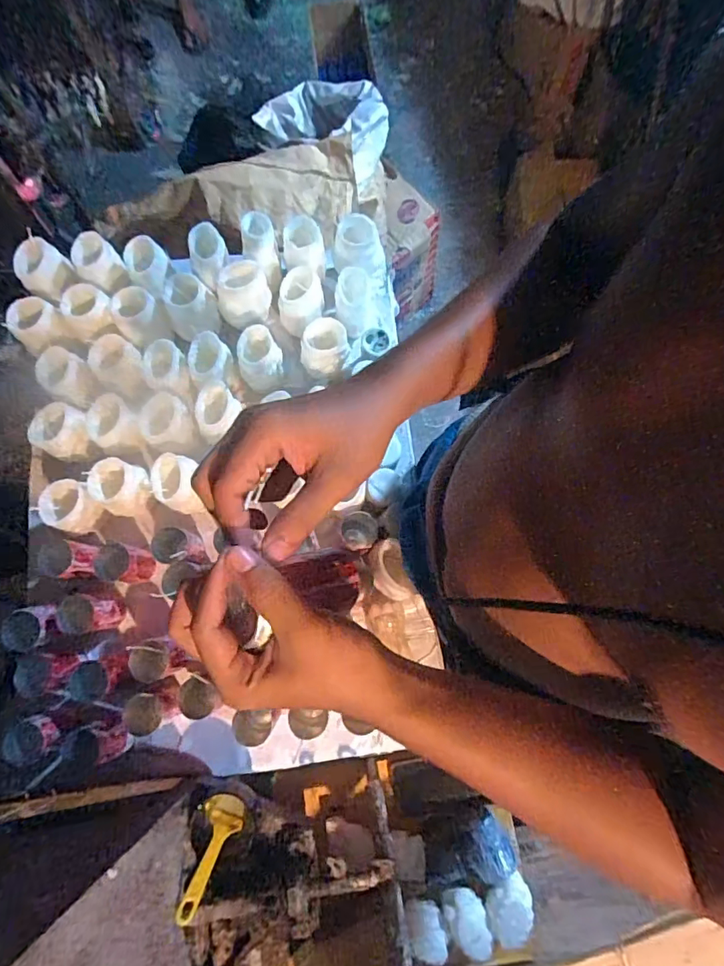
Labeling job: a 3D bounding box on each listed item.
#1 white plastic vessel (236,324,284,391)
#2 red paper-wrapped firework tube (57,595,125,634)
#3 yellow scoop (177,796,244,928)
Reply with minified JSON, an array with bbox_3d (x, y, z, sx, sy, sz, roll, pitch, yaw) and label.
[{"bbox_3d":[-0.159,-0.196,0.796,0.054,0.111,0.074,32,77,6],"label":"white plastic vessel"},{"bbox_3d":[-0.374,0.183,0.699,0.059,0.083,0.054,-6,76,-3],"label":"red paper-wrapped firework tube"},{"bbox_3d":[-0.184,0.448,0.600,0.050,0.020,0.127,16,49,3],"label":"yellow scoop"}]

